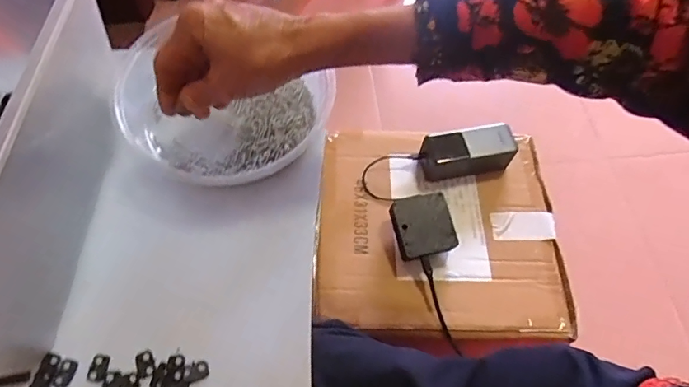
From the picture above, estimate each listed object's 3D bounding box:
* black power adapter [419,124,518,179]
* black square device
[{"bbox_3d":[0.178,-0.059,0.679,0.134,0.054,0.057,-5,63,-6],"label":"black power adapter"},{"bbox_3d":[0.103,0.042,0.601,0.074,0.025,0.076,-13,76,-9],"label":"black square device"}]

